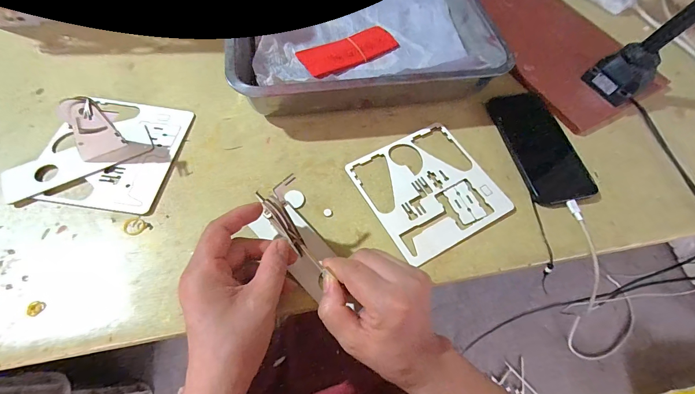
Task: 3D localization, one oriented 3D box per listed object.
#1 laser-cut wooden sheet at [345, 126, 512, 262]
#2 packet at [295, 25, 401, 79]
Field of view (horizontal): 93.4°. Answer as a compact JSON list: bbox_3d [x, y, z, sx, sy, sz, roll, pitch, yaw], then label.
[{"bbox_3d":[0.094,-0.012,0.380,0.143,0.004,0.142,-26,66,-16],"label":"laser-cut wooden sheet"},{"bbox_3d":[0.004,-0.209,0.469,0.144,0.007,0.056,-29,67,-17],"label":"packet"}]

